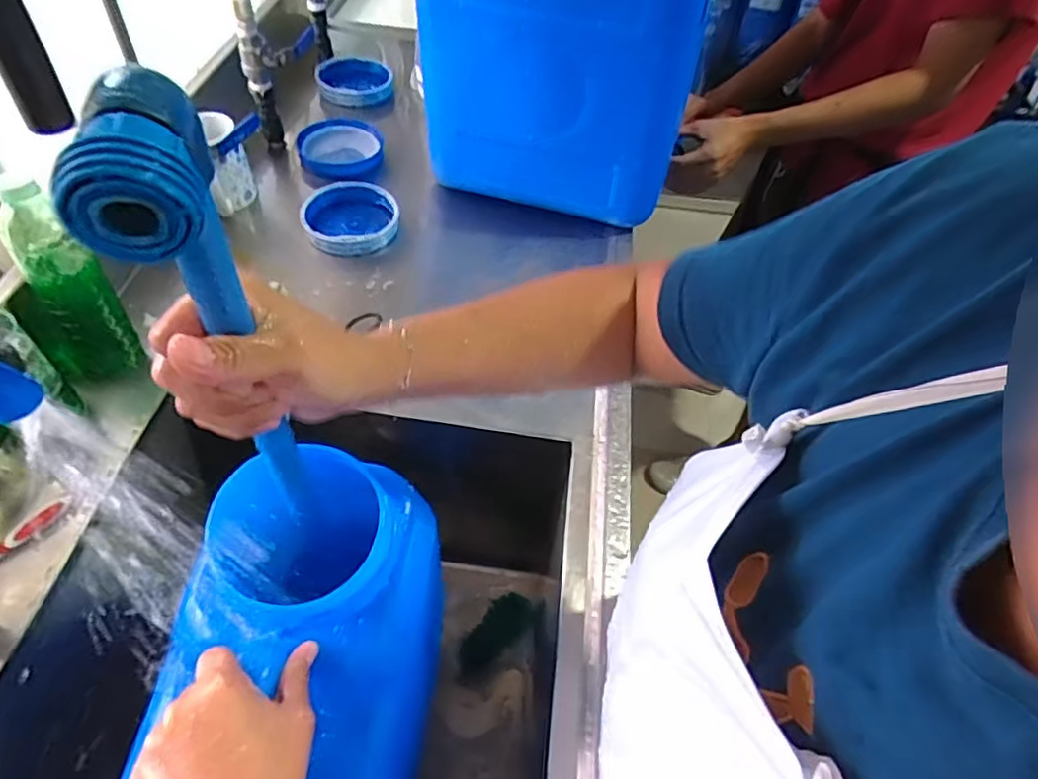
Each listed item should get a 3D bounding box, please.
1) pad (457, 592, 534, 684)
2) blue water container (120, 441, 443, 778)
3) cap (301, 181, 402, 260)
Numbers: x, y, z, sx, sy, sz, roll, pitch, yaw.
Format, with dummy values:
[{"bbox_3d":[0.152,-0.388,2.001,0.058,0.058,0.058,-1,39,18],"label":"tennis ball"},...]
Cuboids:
[{"bbox_3d":[-0.036,0.335,0.855,0.055,0.019,0.132,37,70,24],"label":"pad"},{"bbox_3d":[-0.157,0.204,0.408,0.175,0.168,0.314,10,51,4],"label":"blue water container"},{"bbox_3d":[-0.223,-0.227,0.834,0.118,0.038,0.115,2,51,-2],"label":"cap"}]

